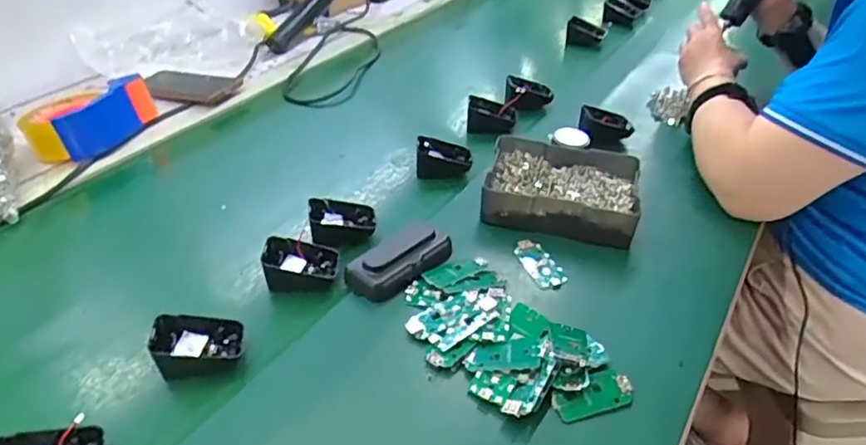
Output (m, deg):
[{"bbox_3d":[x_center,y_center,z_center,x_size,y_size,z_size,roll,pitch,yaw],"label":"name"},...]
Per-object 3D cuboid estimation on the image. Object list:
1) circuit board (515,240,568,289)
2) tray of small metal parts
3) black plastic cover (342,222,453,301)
[{"bbox_3d":[0.105,0.040,0.584,0.030,0.008,0.065,-15,40,-16],"label":"circuit board"},{"bbox_3d":[0.140,-0.037,0.646,0.157,0.040,0.124,8,39,13],"label":"tray of small metal parts"},{"bbox_3d":[-0.030,0.029,0.560,0.050,0.024,0.104,26,46,31],"label":"black plastic cover"}]

